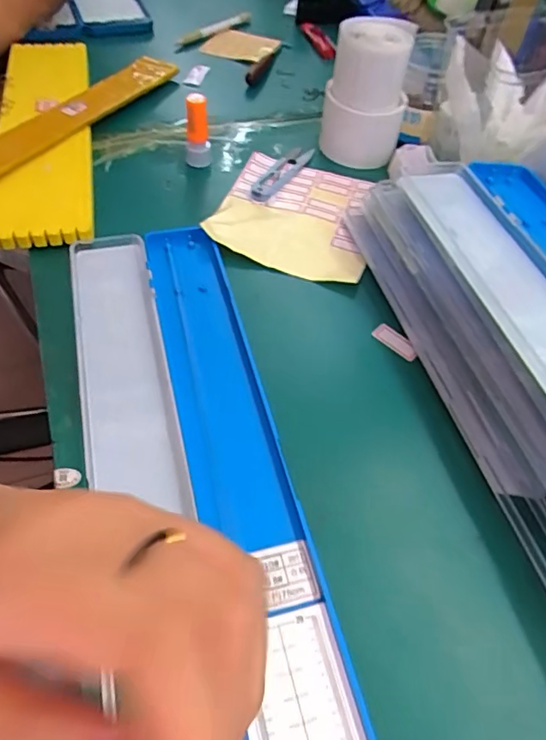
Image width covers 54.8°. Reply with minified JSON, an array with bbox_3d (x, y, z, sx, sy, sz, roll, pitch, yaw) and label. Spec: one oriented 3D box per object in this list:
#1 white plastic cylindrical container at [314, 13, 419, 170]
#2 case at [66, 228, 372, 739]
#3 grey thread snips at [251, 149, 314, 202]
[{"bbox_3d":[0.097,-0.294,0.560,0.080,0.116,0.096,2,52,-3],"label":"white plastic cylindrical container"},{"bbox_3d":[-0.047,0.069,0.300,0.116,0.016,0.460,-10,52,-14],"label":"case"},{"bbox_3d":[0.008,-0.207,0.551,0.027,0.008,0.110,25,55,14],"label":"grey thread snips"}]

